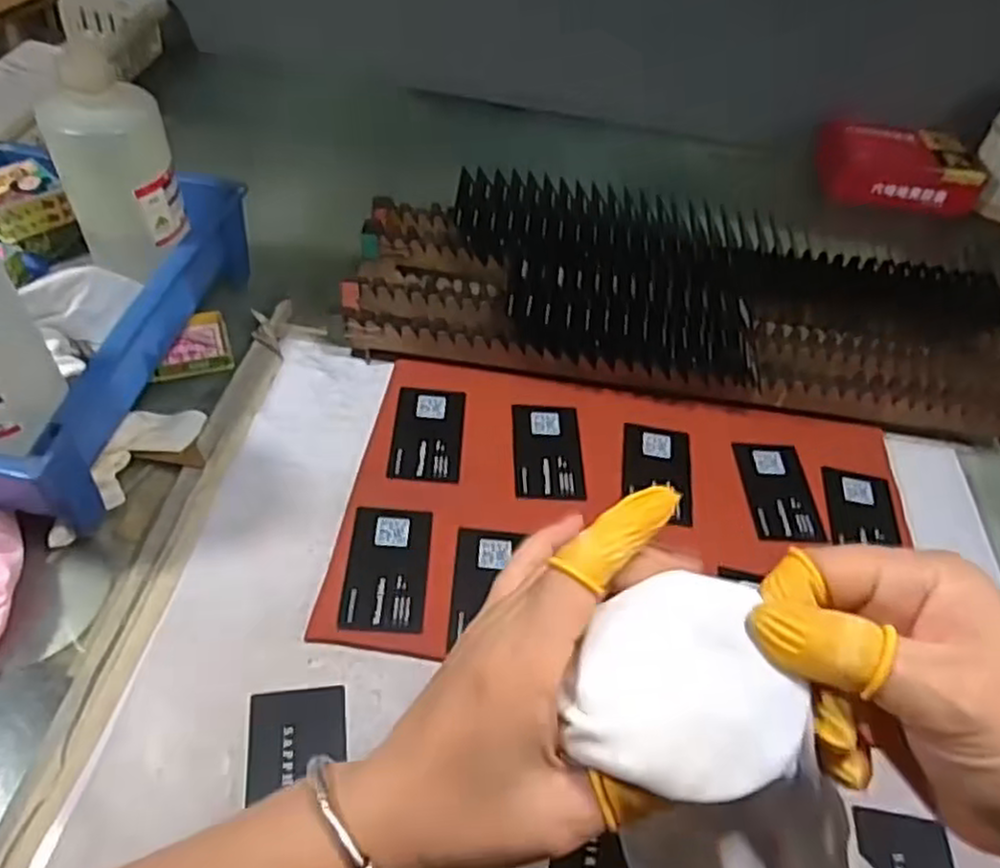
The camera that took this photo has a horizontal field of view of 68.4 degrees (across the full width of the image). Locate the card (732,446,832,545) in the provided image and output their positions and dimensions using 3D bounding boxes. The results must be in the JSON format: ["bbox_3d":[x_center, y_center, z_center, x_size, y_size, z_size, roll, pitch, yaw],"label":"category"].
[{"bbox_3d":[0.201,0.041,0.532,0.049,0.004,0.086,3,49,-4],"label":"card"}]

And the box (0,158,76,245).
[{"bbox_3d":[-0.366,-0.179,0.558,0.056,0.029,0.062,-35,61,-30],"label":"box"}]

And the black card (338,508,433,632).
[{"bbox_3d":[-0.070,0.083,0.459,0.049,0.006,0.085,3,49,-4],"label":"black card"}]

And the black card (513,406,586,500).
[{"bbox_3d":[0.035,0.012,0.534,0.049,0.004,0.084,2,49,-4],"label":"black card"}]

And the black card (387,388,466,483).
[{"bbox_3d":[-0.052,-0.001,0.532,0.049,0.004,0.083,4,49,-3],"label":"black card"}]

